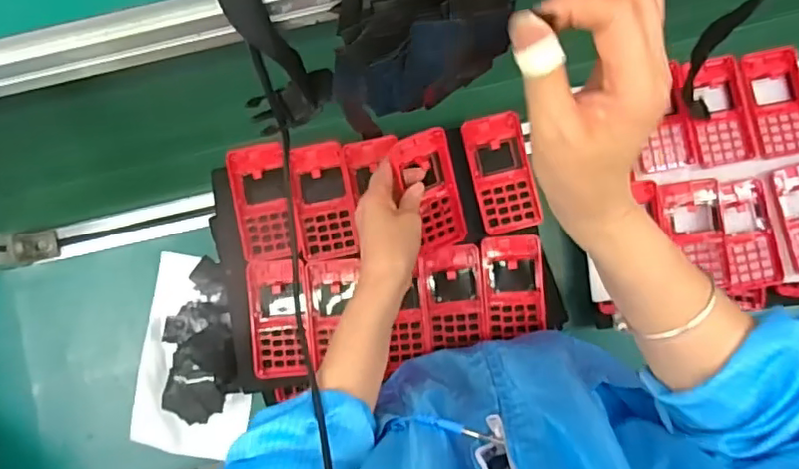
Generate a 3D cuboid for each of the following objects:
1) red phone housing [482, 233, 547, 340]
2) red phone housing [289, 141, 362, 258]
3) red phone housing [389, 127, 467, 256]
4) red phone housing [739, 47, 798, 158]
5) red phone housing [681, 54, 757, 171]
[{"bbox_3d":[0.122,0.055,0.639,0.062,0.012,0.105,-4,85,4],"label":"red phone housing"},{"bbox_3d":[-0.082,-0.037,0.646,0.060,0.014,0.123,-10,85,3],"label":"red phone housing"},{"bbox_3d":[0.034,-0.041,0.617,0.056,0.021,0.129,-17,119,3],"label":"red phone housing"},{"bbox_3d":[0.429,-0.151,0.684,0.064,0.010,0.122,-10,85,3],"label":"red phone housing"},{"bbox_3d":[0.363,-0.140,0.689,0.066,0.008,0.121,-11,85,3],"label":"red phone housing"}]

